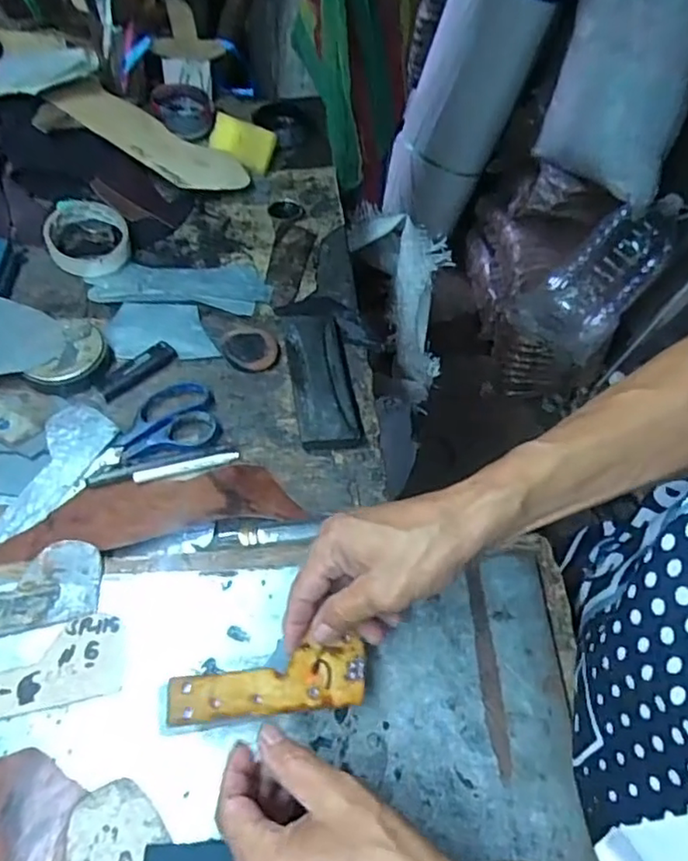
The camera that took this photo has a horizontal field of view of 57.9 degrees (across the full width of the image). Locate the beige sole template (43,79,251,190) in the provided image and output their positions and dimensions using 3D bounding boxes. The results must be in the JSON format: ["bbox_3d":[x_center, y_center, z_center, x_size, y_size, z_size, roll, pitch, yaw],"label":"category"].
[{"bbox_3d":[-0.248,-0.363,0.764,0.263,0.020,0.103,33,46,6],"label":"beige sole template"}]

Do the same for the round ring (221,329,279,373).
[{"bbox_3d":[-0.091,-0.079,0.602,0.051,0.009,0.054,2,54,-3],"label":"round ring"}]

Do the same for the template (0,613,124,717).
[{"bbox_3d":[-0.209,0.158,0.406,0.121,0.004,0.051,-11,56,-11],"label":"template"}]

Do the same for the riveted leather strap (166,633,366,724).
[{"bbox_3d":[-0.045,0.155,0.378,0.118,0.012,0.034,-5,55,-12],"label":"riveted leather strap"}]

